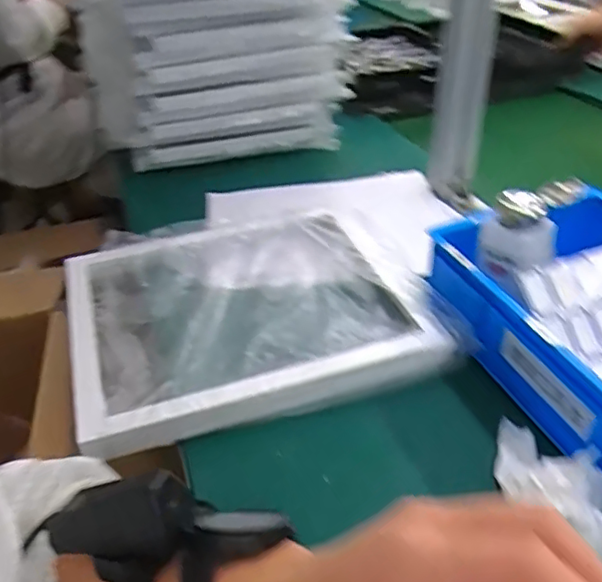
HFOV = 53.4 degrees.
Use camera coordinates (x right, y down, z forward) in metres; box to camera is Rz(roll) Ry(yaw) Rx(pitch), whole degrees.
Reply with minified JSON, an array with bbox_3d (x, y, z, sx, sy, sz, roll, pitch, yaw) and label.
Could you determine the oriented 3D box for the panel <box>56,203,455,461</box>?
[{"bbox_3d":[-0.057,0.011,0.616,0.342,0.031,0.303,-13,38,-14],"label":"panel"}]

